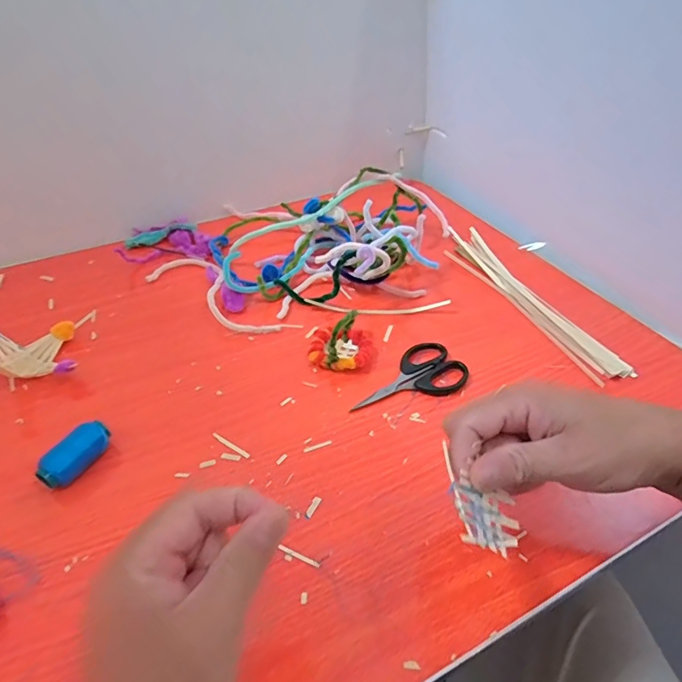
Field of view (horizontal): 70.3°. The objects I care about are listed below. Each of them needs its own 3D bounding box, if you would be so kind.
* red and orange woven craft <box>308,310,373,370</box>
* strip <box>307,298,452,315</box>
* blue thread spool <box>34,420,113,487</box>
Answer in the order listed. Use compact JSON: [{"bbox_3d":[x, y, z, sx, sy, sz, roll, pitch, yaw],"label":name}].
[{"bbox_3d":[0.000,-0.002,0.461,0.058,0.042,0.054,5,42,6],"label":"red and orange woven craft"},{"bbox_3d":[0.039,-0.034,0.523,0.153,0.021,0.012,1,50,5],"label":"strip"},{"bbox_3d":[-0.203,0.089,0.375,0.023,0.028,0.053,19,46,21],"label":"blue thread spool"}]

